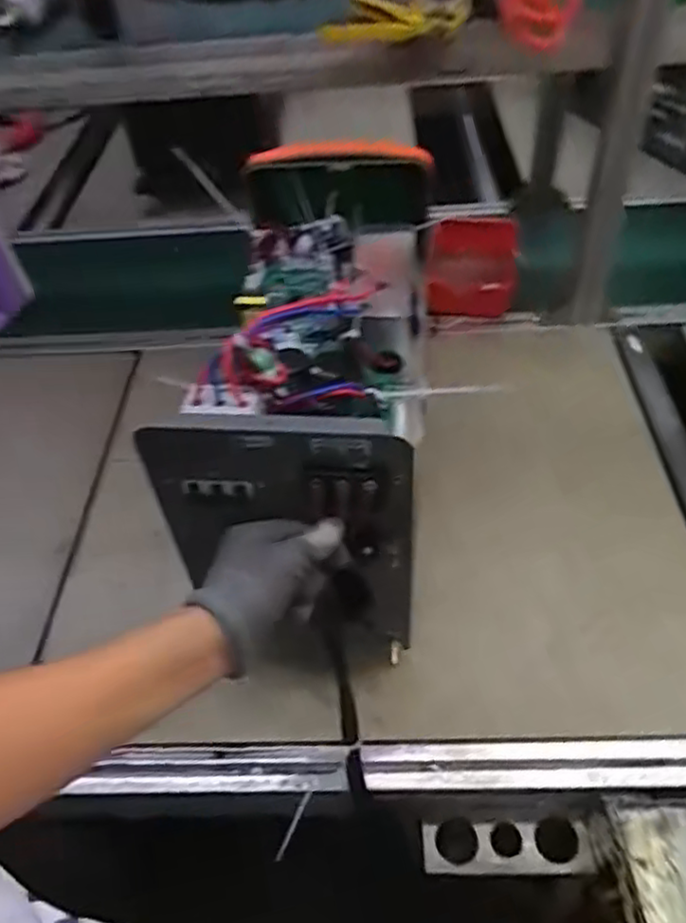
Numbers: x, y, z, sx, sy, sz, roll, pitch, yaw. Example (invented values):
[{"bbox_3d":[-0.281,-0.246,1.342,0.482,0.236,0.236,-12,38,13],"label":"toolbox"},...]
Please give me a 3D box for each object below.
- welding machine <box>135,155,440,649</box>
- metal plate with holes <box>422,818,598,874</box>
[{"bbox_3d":[-0.019,-0.100,0.706,0.188,0.284,0.512,1,50,7],"label":"welding machine"},{"bbox_3d":[0.146,0.347,0.624,0.147,0.011,0.043,-4,54,5],"label":"metal plate with holes"}]

